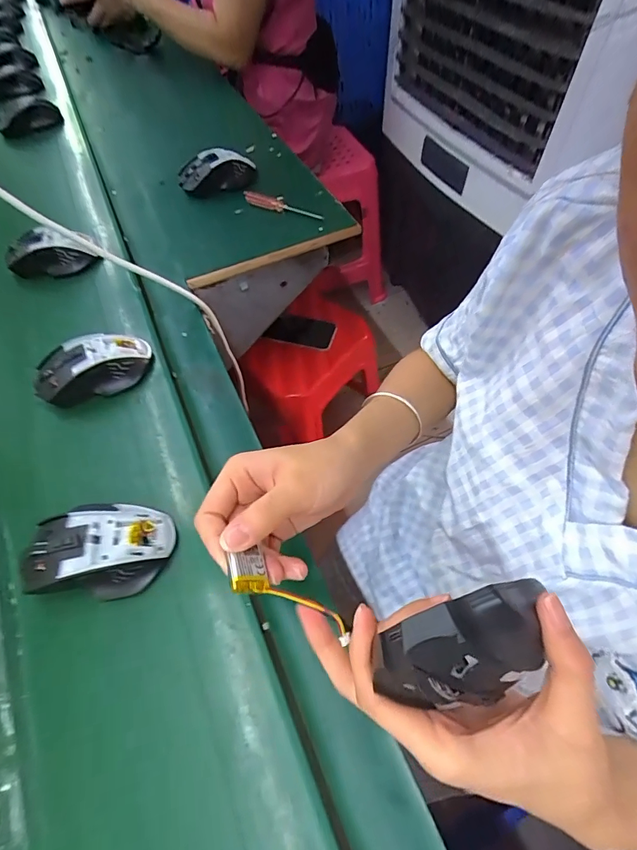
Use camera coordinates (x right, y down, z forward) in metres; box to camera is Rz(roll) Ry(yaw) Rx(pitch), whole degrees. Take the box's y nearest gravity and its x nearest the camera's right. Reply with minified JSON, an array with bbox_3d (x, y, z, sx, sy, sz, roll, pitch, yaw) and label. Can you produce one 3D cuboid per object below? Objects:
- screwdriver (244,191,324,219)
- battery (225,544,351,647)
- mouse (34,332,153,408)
[{"bbox_3d":[-0.049,-0.309,0.576,0.121,0.014,0.019,20,61,14],"label":"screwdriver"},{"bbox_3d":[-0.015,0.090,0.220,0.073,0.013,0.024,31,62,-8],"label":"battery"},{"bbox_3d":[-0.235,-0.063,0.430,0.110,0.034,0.057,-22,60,-11],"label":"mouse"}]

